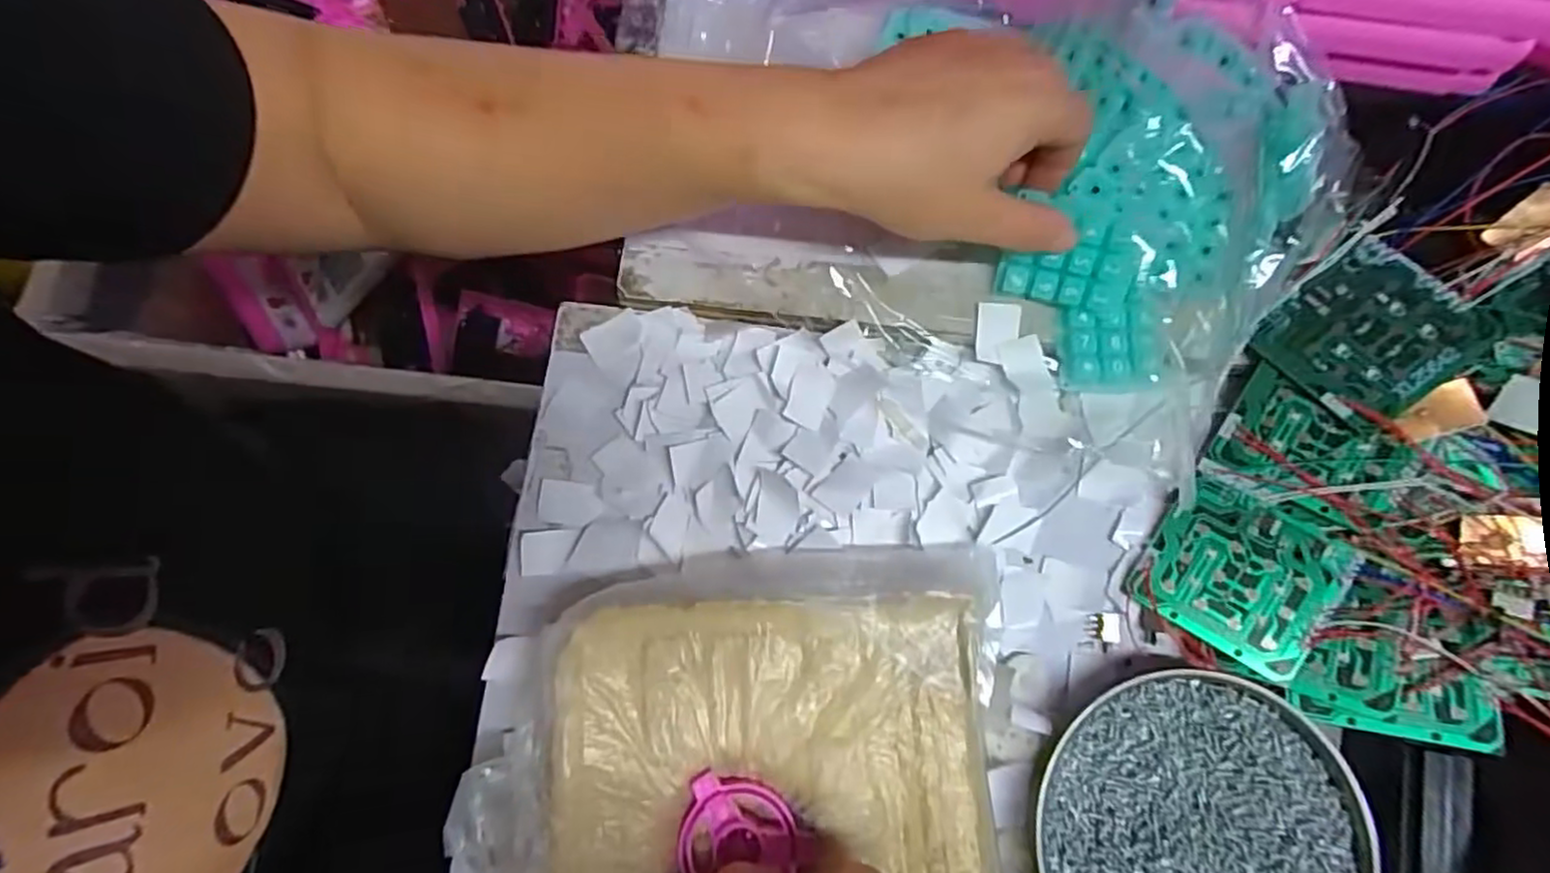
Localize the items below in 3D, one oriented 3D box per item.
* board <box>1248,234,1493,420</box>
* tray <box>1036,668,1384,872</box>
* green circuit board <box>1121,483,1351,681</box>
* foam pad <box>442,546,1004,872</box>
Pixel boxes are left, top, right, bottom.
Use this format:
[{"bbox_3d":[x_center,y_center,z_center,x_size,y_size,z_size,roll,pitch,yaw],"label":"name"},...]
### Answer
[{"bbox_3d":[0.266,-0.046,0.312,0.070,0.004,0.067,-39,66,7],"label":"board"},{"bbox_3d":[0.177,0.169,0.287,0.125,0.017,0.132,0,79,1],"label":"tray"},{"bbox_3d":[0.206,0.062,0.310,0.070,0.004,0.066,30,87,23],"label":"green circuit board"},{"bbox_3d":[-0.009,0.142,0.287,0.216,0.038,0.176,-3,79,1],"label":"foam pad"}]

